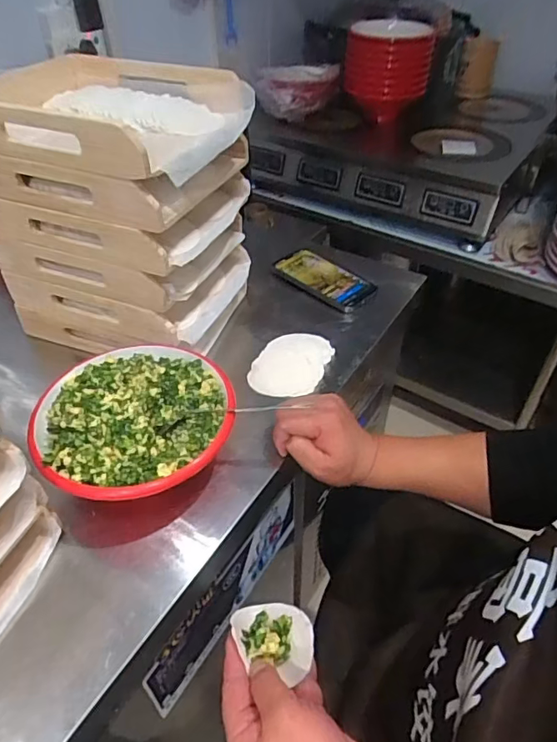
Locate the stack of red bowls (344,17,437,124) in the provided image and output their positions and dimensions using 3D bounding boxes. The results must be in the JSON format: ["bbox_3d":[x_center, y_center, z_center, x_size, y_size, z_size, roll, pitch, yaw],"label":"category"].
[{"bbox_3d":[0.291,-0.794,1.353,0.211,0.191,0.251,10,44,11],"label":"stack of red bowls"}]

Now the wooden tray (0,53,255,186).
[{"bbox_3d":[-0.192,-0.284,0.563,0.273,0.056,0.202,18,46,19],"label":"wooden tray"}]

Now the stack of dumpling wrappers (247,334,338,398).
[{"bbox_3d":[0.018,-0.012,0.661,0.086,0.012,0.121,16,46,17],"label":"stack of dumpling wrappers"}]

